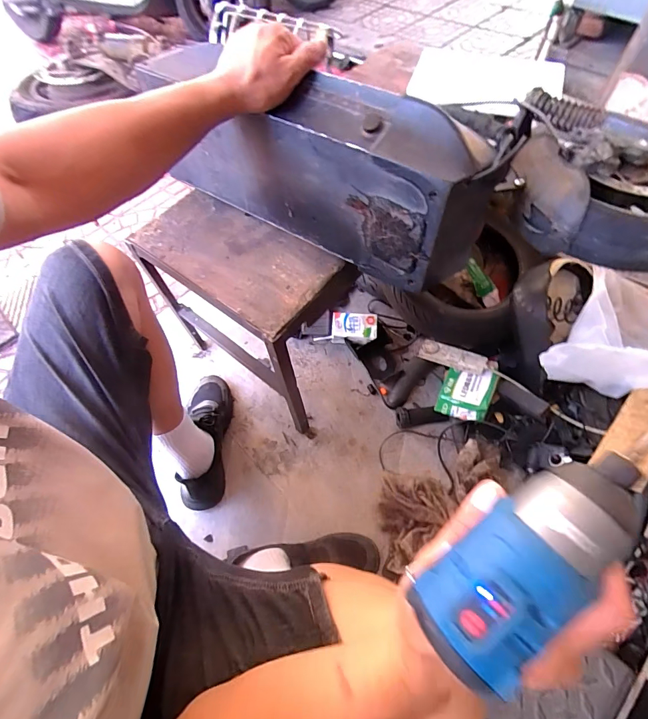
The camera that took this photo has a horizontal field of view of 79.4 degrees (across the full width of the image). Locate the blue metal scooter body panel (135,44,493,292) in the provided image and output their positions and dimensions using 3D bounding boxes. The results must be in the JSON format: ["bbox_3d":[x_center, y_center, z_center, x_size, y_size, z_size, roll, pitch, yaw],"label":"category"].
[{"bbox_3d":[-0.030,-0.265,0.521,0.453,0.176,0.089,32,68,18],"label":"blue metal scooter body panel"}]

